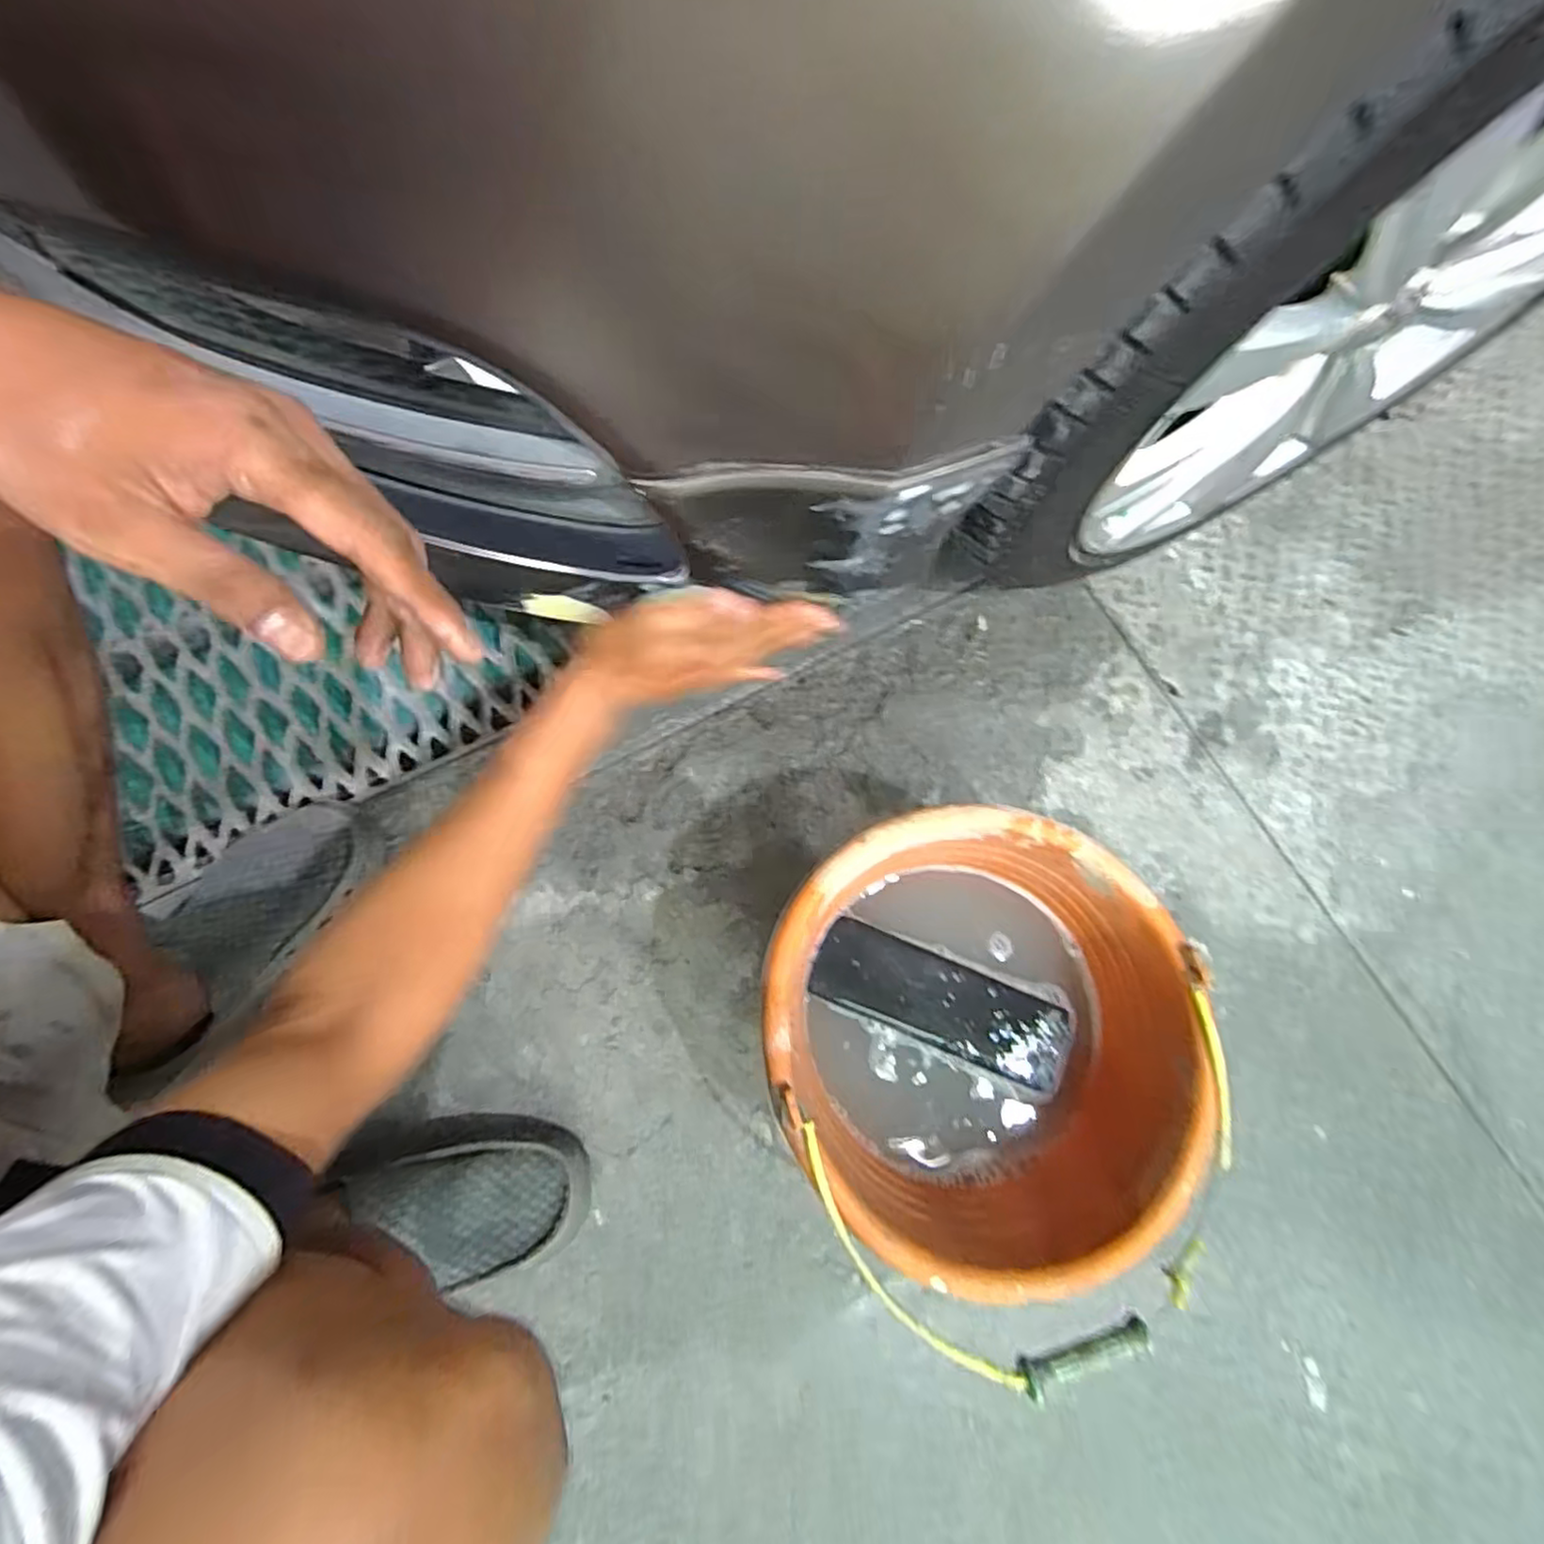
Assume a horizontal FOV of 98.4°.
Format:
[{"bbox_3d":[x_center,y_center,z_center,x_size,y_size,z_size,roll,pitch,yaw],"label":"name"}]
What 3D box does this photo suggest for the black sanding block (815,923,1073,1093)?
[{"bbox_3d":[0.124,0.169,0.486,0.188,0.012,0.060,23,78,3],"label":"black sanding block"}]

